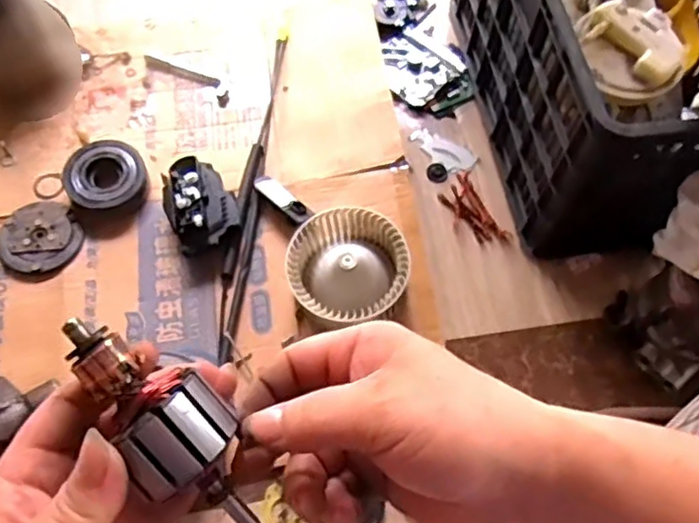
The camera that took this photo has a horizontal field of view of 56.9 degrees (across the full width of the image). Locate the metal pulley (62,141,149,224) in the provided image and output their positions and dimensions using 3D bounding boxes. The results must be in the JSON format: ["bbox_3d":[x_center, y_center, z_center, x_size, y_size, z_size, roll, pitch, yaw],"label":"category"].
[{"bbox_3d":[-0.330,-0.111,0.877,0.102,0.041,0.108,1,65,-2],"label":"metal pulley"}]

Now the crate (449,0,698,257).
[{"bbox_3d":[0.366,-0.302,0.846,0.349,0.287,0.516,-10,66,-4],"label":"crate"}]

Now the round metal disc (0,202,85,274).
[{"bbox_3d":[-0.411,-0.031,0.849,0.095,0.013,0.106,-41,73,-19],"label":"round metal disc"}]

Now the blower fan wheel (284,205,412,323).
[{"bbox_3d":[-0.002,0.010,0.787,0.140,0.074,0.134,1,65,-2],"label":"blower fan wheel"}]

